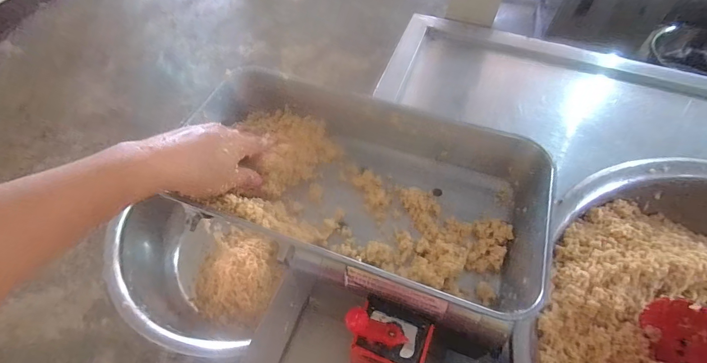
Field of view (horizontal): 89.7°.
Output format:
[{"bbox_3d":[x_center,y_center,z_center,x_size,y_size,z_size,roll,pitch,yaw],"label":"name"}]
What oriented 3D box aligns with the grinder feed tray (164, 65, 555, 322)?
[{"bbox_3d":[0.003,-0.012,0.399,0.387,0.078,0.204,19,58,11],"label":"grinder feed tray"}]

